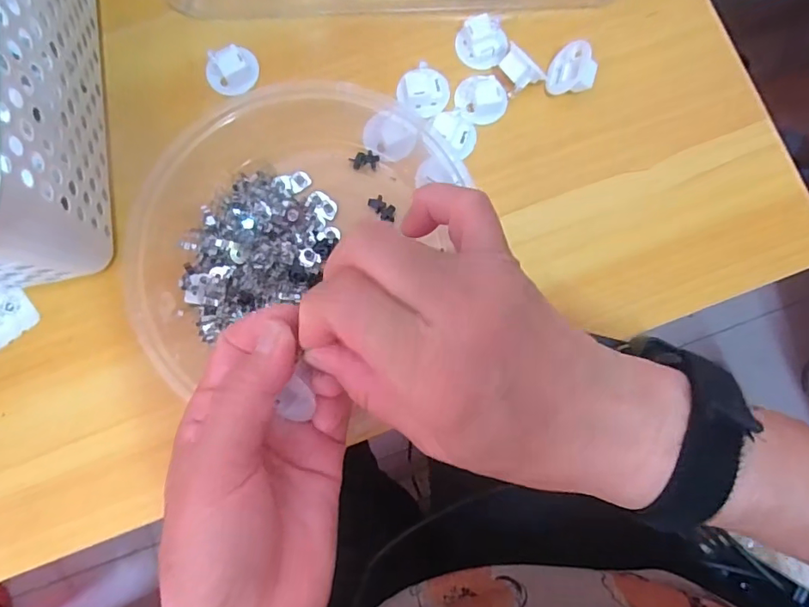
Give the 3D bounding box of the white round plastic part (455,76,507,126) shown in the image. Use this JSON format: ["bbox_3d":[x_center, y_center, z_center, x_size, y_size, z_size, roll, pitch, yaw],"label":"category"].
[{"bbox_3d":[0.048,-0.127,0.318,0.029,0.016,0.029,0,82,0],"label":"white round plastic part"}]

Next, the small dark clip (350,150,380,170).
[{"bbox_3d":[-0.025,-0.088,0.316,0.018,0.007,0.009,4,82,0],"label":"small dark clip"}]

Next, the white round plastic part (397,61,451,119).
[{"bbox_3d":[0.013,-0.132,0.318,0.032,0.013,0.028,-25,83,-4],"label":"white round plastic part"}]

